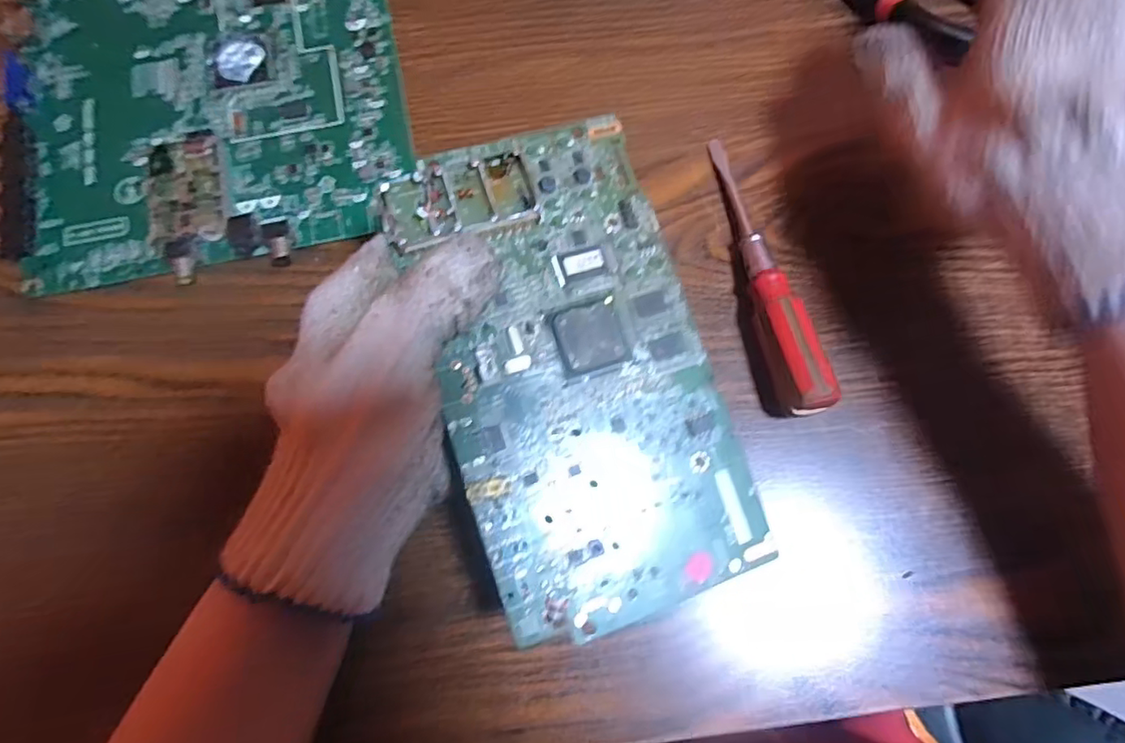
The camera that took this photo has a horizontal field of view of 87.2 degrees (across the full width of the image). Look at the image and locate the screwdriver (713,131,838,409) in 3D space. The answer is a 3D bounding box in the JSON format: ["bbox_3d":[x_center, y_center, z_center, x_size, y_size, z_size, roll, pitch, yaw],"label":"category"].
[{"bbox_3d":[0.089,-0.047,0.267,0.018,0.028,0.137,-13,76,-4],"label":"screwdriver"}]

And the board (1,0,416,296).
[{"bbox_3d":[-0.168,-0.136,0.287,0.173,0.017,0.179,-11,76,-3],"label":"board"}]

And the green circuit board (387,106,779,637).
[{"bbox_3d":[0.005,-0.002,0.221,0.103,0.007,0.183,-18,85,-13],"label":"green circuit board"}]

